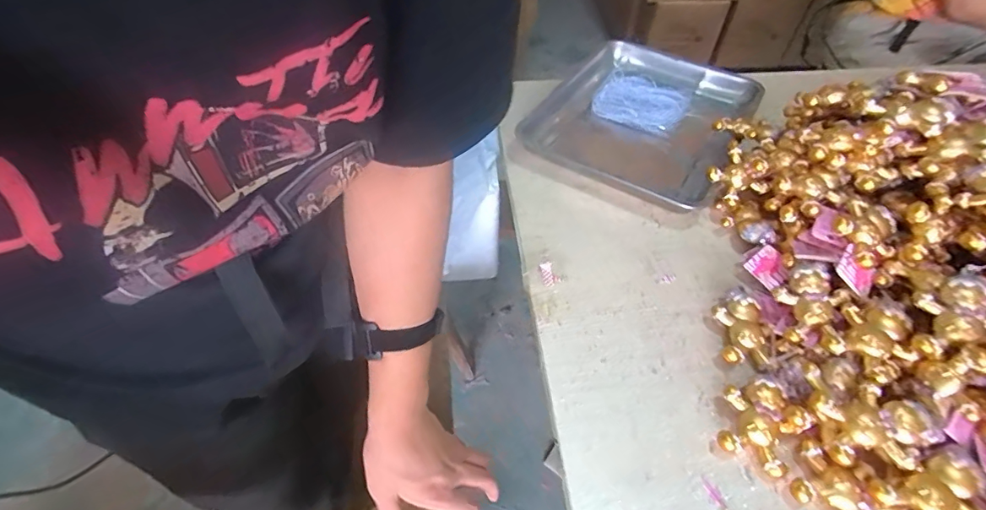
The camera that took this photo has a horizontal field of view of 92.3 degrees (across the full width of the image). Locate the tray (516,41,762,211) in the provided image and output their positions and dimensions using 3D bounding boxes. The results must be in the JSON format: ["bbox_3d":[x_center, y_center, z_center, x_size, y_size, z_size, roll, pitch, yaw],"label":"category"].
[{"bbox_3d":[0.280,-0.268,0.892,0.345,0.048,0.414,24,56,22],"label":"tray"}]

